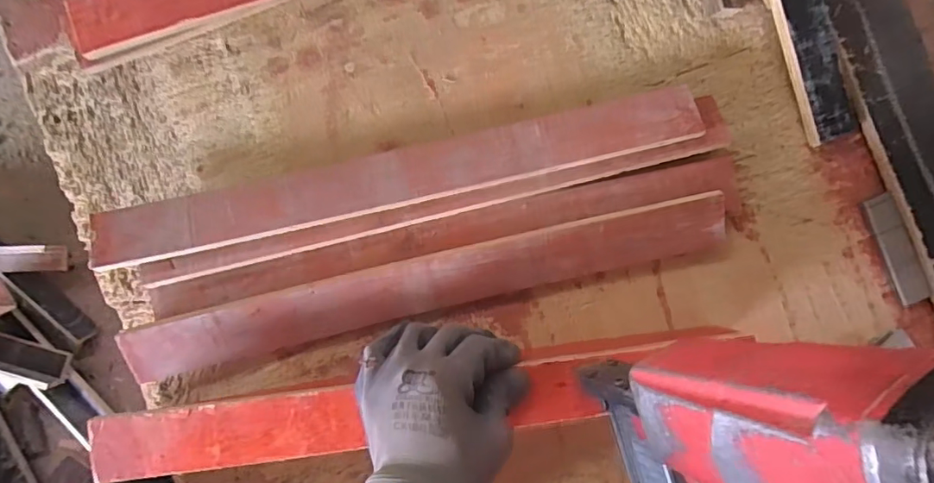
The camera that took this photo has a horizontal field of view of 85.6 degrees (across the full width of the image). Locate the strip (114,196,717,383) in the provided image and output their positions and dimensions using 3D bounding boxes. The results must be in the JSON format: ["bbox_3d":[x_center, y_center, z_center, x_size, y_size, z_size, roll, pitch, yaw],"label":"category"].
[{"bbox_3d":[-0.028,0.041,0.417,0.494,0.012,0.047,-14,89,-2],"label":"strip"}]

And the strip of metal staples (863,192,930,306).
[{"bbox_3d":[0.387,0.007,0.455,0.026,0.007,0.101,-23,90,-2],"label":"strip of metal staples"}]

